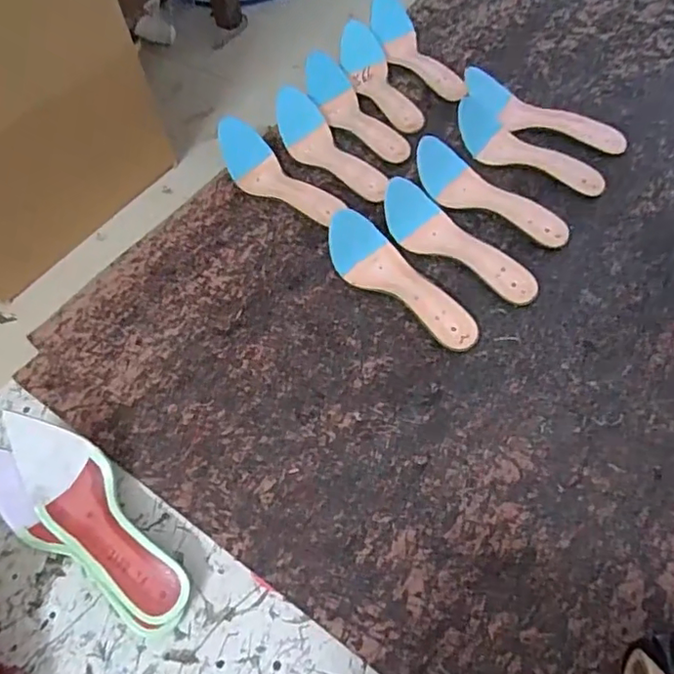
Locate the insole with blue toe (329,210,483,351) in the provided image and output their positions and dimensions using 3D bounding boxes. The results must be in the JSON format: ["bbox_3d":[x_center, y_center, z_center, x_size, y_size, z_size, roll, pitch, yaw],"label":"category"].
[{"bbox_3d":[0.077,-0.065,0.664,0.211,0.042,0.068,41,68,13],"label":"insole with blue toe"}]

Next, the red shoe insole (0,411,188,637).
[{"bbox_3d":[-0.234,0.162,0.529,0.250,0.067,0.098,26,62,20],"label":"red shoe insole"}]

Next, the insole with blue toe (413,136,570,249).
[{"bbox_3d":[0.198,-0.187,0.727,0.214,0.056,0.063,28,63,21],"label":"insole with blue toe"}]

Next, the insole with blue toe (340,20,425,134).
[{"bbox_3d":[0.064,-0.406,0.888,0.073,0.051,0.233,-19,57,-8],"label":"insole with blue toe"}]

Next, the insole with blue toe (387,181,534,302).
[{"bbox_3d":[0.152,-0.119,0.690,0.209,0.058,0.071,30,63,21],"label":"insole with blue toe"}]

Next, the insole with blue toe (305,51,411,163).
[{"bbox_3d":[0.025,-0.339,0.848,0.085,0.053,0.231,-22,58,-10],"label":"insole with blue toe"}]

